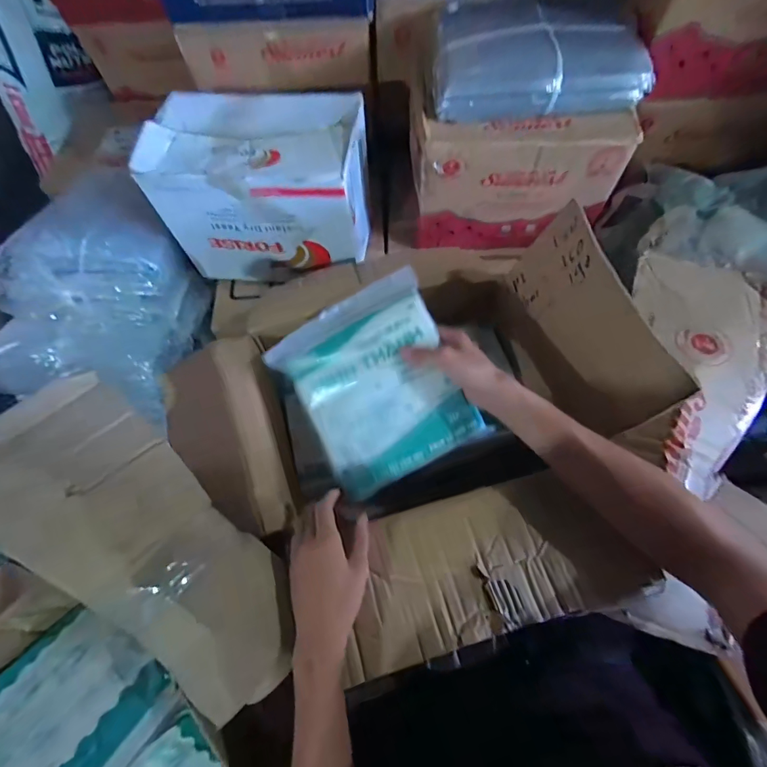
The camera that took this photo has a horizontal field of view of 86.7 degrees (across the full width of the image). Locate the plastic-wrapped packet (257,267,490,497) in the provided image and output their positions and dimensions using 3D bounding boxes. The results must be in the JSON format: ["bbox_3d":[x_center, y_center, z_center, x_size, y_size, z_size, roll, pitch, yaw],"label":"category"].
[{"bbox_3d":[-0.007,0.001,0.528,0.201,0.028,0.237,-27,80,1],"label":"plastic-wrapped packet"}]

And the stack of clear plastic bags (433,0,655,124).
[{"bbox_3d":[0.249,-0.538,0.666,0.331,0.082,0.197,0,65,3],"label":"stack of clear plastic bags"}]

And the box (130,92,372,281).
[{"bbox_3d":[-0.207,-0.346,0.752,0.334,0.253,0.197,5,66,6],"label":"box"}]

